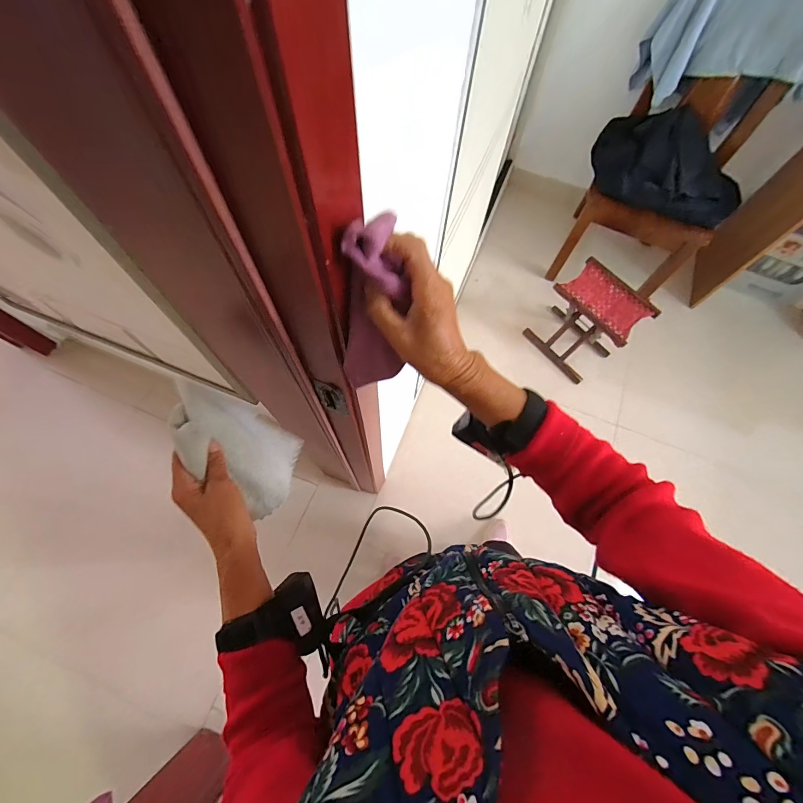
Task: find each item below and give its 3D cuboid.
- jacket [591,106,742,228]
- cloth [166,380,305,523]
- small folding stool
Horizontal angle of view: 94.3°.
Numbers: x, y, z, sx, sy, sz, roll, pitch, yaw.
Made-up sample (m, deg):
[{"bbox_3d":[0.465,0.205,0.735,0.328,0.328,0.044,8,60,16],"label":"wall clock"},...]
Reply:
[{"bbox_3d":[1.003,-0.855,1.385,0.542,0.186,0.373,19,70,5],"label":"jacket"},{"bbox_3d":[-0.196,0.037,0.457,0.029,0.176,0.163,-26,33,8],"label":"cloth"},{"bbox_3d":[0.720,-0.305,1.467,0.227,0.319,0.311,-35,75,-14],"label":"small folding stool"}]

